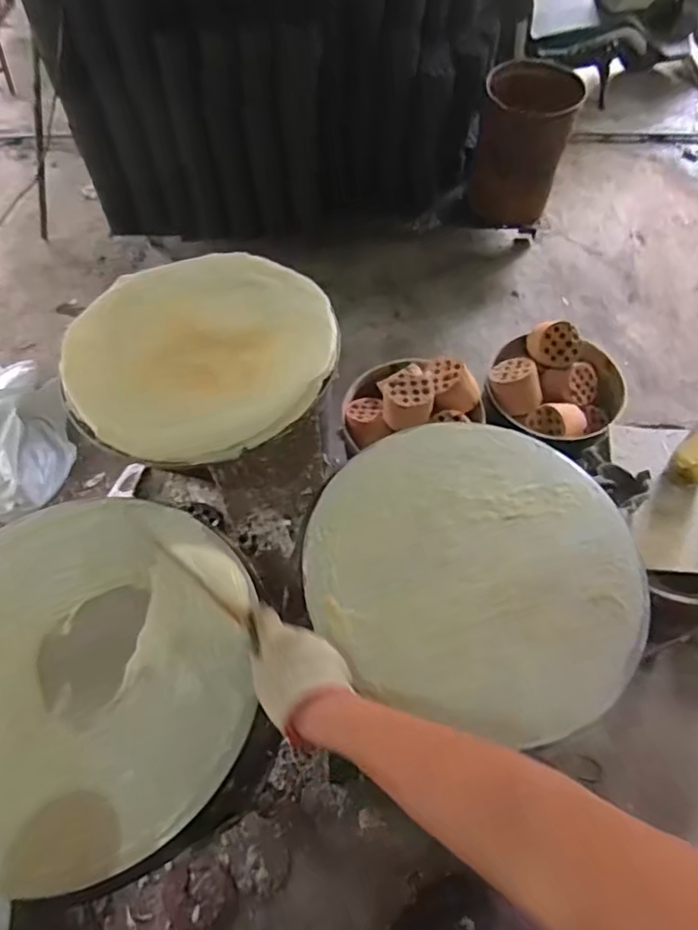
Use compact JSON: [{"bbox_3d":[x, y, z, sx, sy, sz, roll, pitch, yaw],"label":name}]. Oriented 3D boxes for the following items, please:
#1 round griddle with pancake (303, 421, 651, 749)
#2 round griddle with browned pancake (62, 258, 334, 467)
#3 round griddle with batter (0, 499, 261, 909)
[{"bbox_3d":[0.150,0.104,0.685,0.376,0.040,0.365,0,59,0],"label":"round griddle with pancake"},{"bbox_3d":[-0.207,-0.173,0.821,0.366,0.047,0.357,0,59,0],"label":"round griddle with browned pancake"},{"bbox_3d":[-0.275,0.205,0.614,0.348,0.062,0.379,5,54,-7],"label":"round griddle with batter"}]

